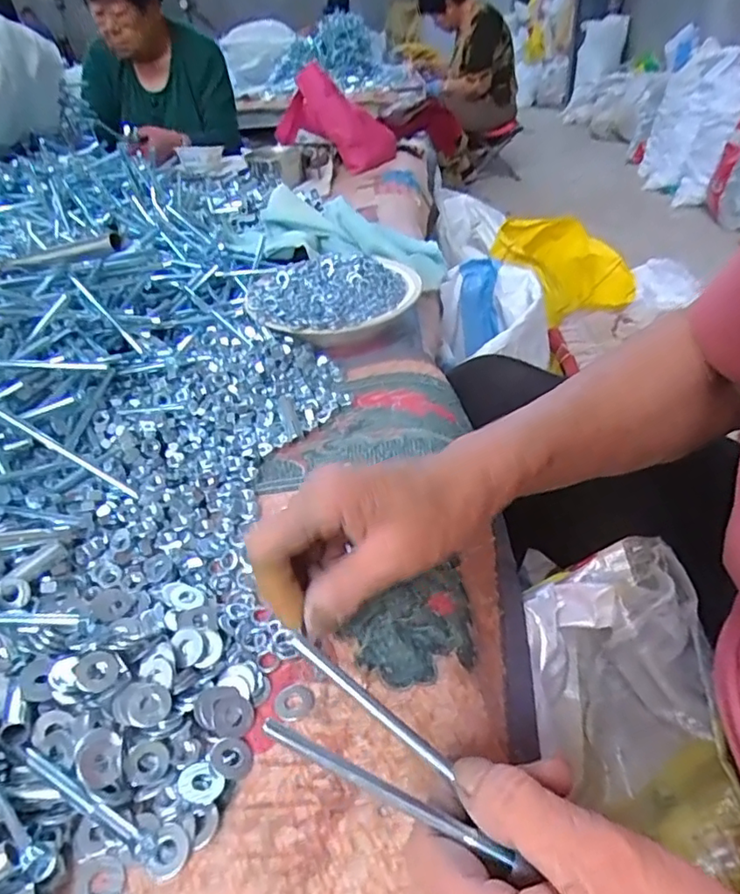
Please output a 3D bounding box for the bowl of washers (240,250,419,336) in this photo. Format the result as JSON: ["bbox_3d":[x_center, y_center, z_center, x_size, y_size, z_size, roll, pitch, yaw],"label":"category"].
[{"bbox_3d":[-0.037,-0.151,0.603,0.168,0.055,0.158,-3,35,2],"label":"bowl of washers"}]

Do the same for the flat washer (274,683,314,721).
[{"bbox_3d":[-0.036,0.121,0.282,0.019,0.004,0.018,-3,35,2],"label":"flat washer"}]

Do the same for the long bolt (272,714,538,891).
[{"bbox_3d":[0.008,0.119,0.204,0.097,0.007,0.008,26,41,7],"label":"long bolt"}]

